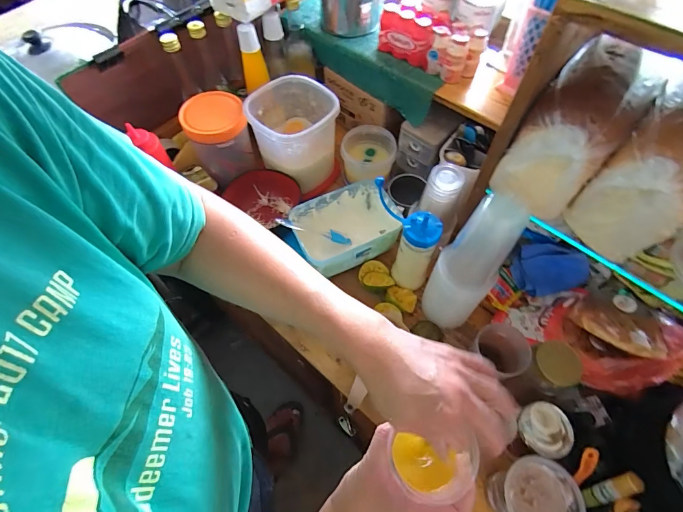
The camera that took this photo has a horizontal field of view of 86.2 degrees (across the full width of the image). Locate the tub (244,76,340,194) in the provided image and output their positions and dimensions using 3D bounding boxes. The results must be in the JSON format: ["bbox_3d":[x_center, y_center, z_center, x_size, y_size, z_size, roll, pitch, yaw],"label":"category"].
[{"bbox_3d":[-0.098,-0.261,0.781,0.176,0.147,0.179,-8,61,-3],"label":"tub"}]

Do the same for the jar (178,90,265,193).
[{"bbox_3d":[-0.253,-0.247,0.767,0.123,0.126,0.134,-23,62,-11],"label":"jar"}]

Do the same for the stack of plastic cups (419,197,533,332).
[{"bbox_3d":[0.192,0.025,0.569,0.089,0.301,0.075,21,63,13],"label":"stack of plastic cups"}]

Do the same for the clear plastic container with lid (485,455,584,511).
[{"bbox_3d":[0.250,0.316,0.480,0.097,0.109,0.090,-1,61,2],"label":"clear plastic container with lid"}]

